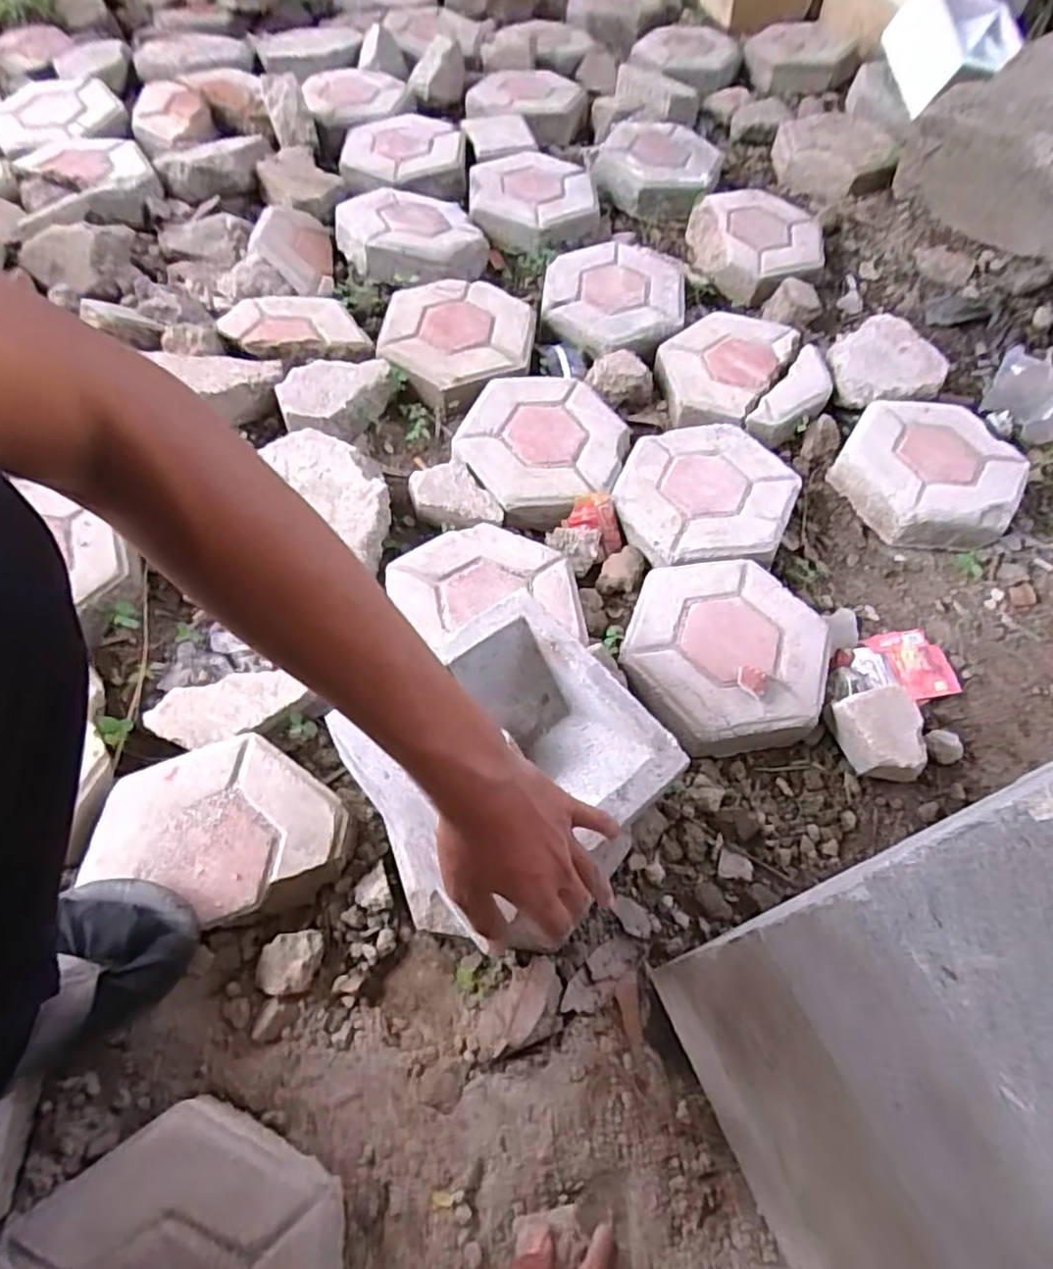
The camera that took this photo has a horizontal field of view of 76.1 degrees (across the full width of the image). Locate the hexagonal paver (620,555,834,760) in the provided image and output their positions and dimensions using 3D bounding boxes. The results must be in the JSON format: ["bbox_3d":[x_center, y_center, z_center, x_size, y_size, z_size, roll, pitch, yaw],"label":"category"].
[{"bbox_3d":[0.201,0.019,0.690,0.196,0.054,0.220,18,62,6],"label":"hexagonal paver"}]

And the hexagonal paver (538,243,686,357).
[{"bbox_3d":[0.127,-0.487,0.977,0.204,0.038,0.245,7,62,0],"label":"hexagonal paver"}]

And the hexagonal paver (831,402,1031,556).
[{"bbox_3d":[0.494,-0.206,0.826,0.194,0.056,0.228,29,64,11],"label":"hexagonal paver"}]

